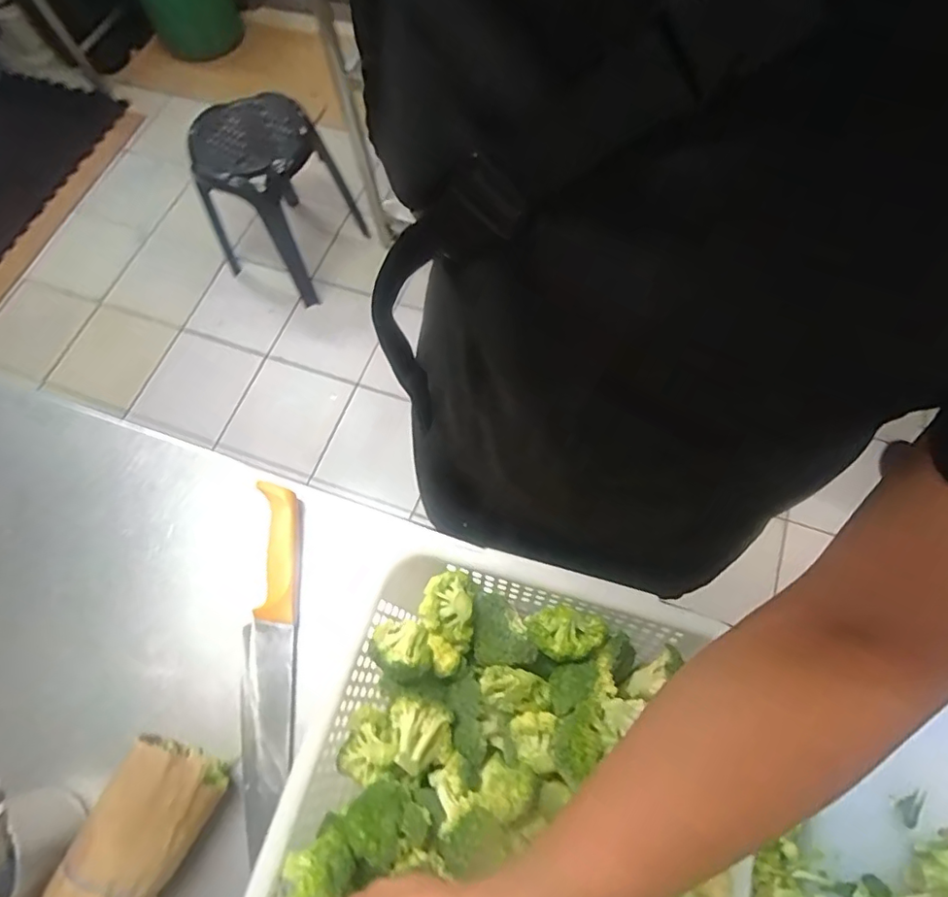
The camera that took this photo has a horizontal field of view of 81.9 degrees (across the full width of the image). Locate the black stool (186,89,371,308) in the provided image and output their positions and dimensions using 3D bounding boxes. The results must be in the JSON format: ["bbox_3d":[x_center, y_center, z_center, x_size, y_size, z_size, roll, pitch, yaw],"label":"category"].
[{"bbox_3d":[-0.557,-0.689,1.509,0.377,0.449,0.290,31,73,14],"label":"black stool"}]

